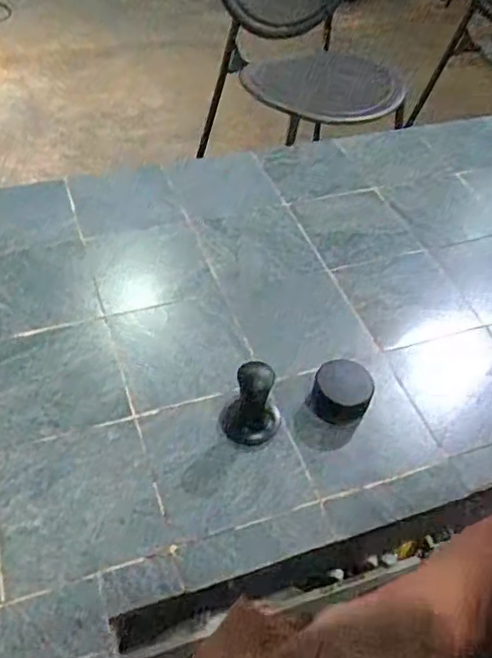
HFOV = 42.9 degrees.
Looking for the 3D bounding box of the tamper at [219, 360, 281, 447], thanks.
[{"bbox_3d":[0.006,0.072,0.638,0.060,0.086,0.056,2,48,-2],"label":"tamper"}]

